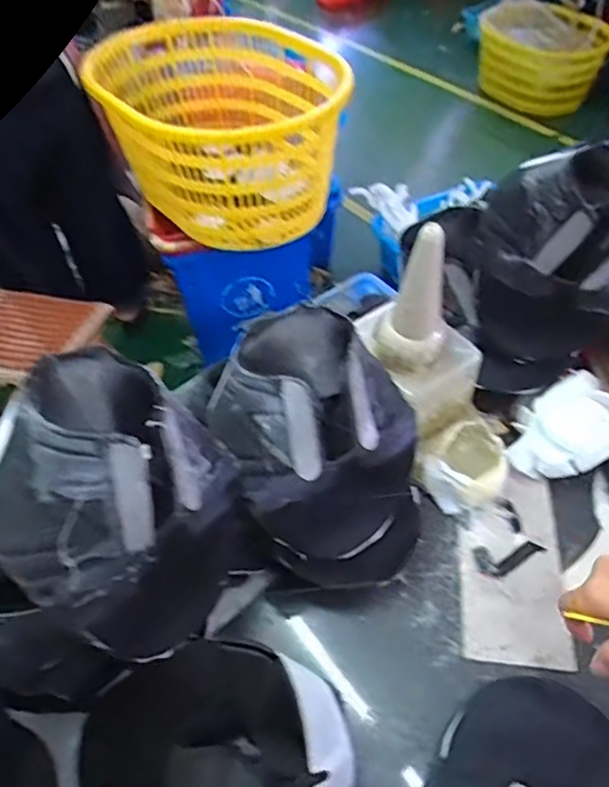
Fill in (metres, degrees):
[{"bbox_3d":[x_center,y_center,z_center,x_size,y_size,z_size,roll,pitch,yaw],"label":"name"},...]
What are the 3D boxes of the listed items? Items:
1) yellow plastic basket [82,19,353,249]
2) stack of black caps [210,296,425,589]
[{"bbox_3d":[-0.209,-0.612,1.319,0.573,0.267,0.528,12,53,12],"label":"yellow plastic basket"},{"bbox_3d":[0.022,0.050,0.487,0.166,0.176,0.164,-22,54,-14],"label":"stack of black caps"}]

